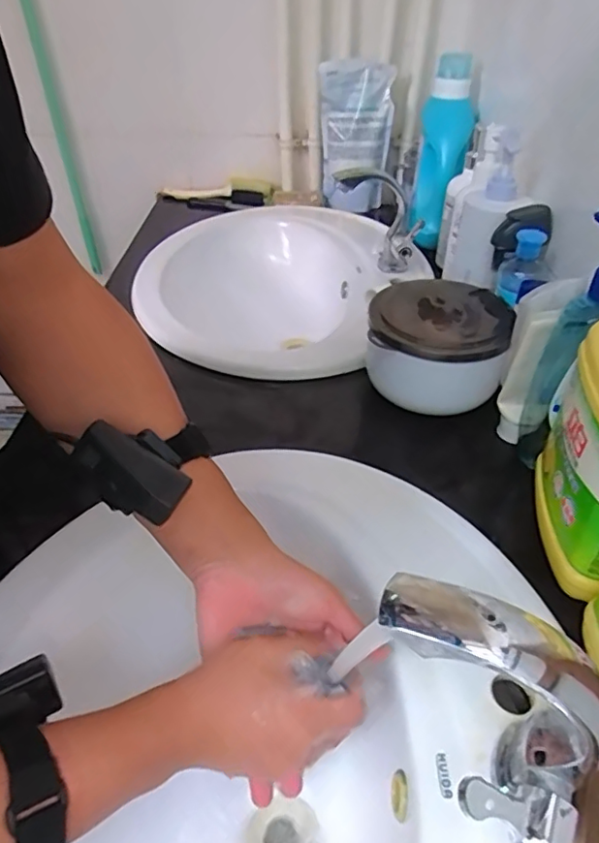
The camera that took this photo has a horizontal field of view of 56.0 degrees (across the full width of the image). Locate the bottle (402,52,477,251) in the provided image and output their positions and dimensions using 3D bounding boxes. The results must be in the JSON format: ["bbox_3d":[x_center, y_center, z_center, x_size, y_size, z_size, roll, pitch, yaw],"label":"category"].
[{"bbox_3d":[0.235,-0.452,0.951,0.105,0.293,0.115,15,20,19],"label":"bottle"}]

